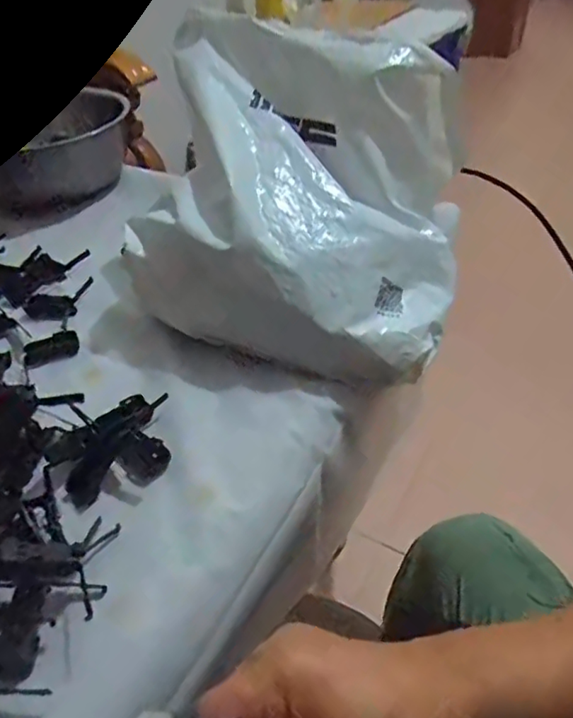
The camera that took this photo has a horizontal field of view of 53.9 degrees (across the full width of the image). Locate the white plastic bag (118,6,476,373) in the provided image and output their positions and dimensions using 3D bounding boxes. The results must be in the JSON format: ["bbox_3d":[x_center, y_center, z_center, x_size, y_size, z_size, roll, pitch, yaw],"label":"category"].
[{"bbox_3d":[0.018,-0.155,0.505,0.274,0.197,0.262,12,43,16],"label":"white plastic bag"}]

